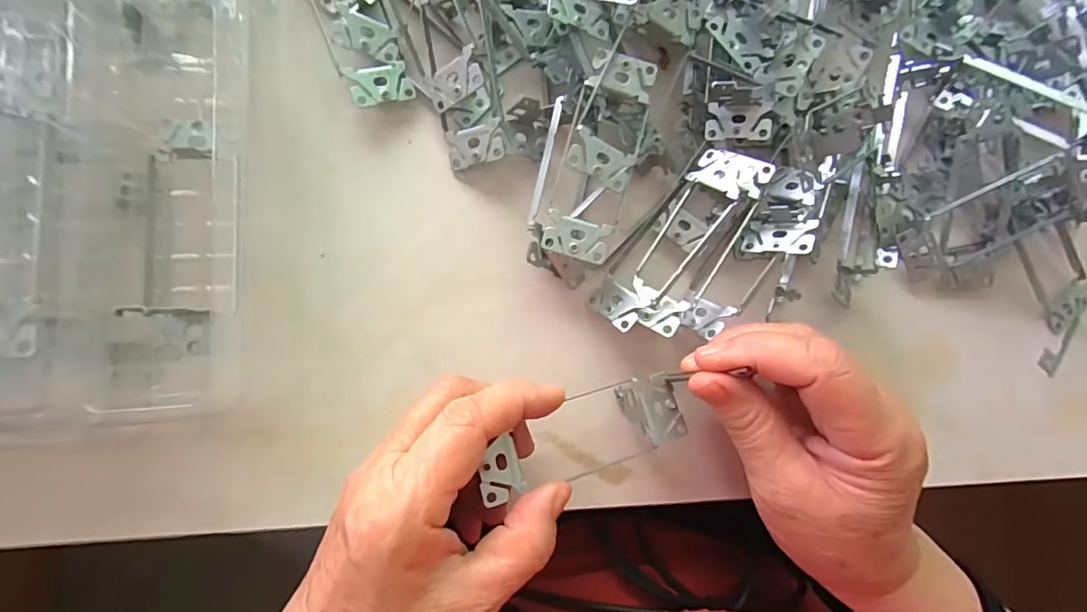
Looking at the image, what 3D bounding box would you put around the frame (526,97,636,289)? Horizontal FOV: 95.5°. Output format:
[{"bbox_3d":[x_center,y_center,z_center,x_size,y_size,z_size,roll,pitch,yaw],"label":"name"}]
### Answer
[{"bbox_3d":[0.016,-0.056,0.255,0.044,0.031,0.082,17,82,-6],"label":"frame"}]

